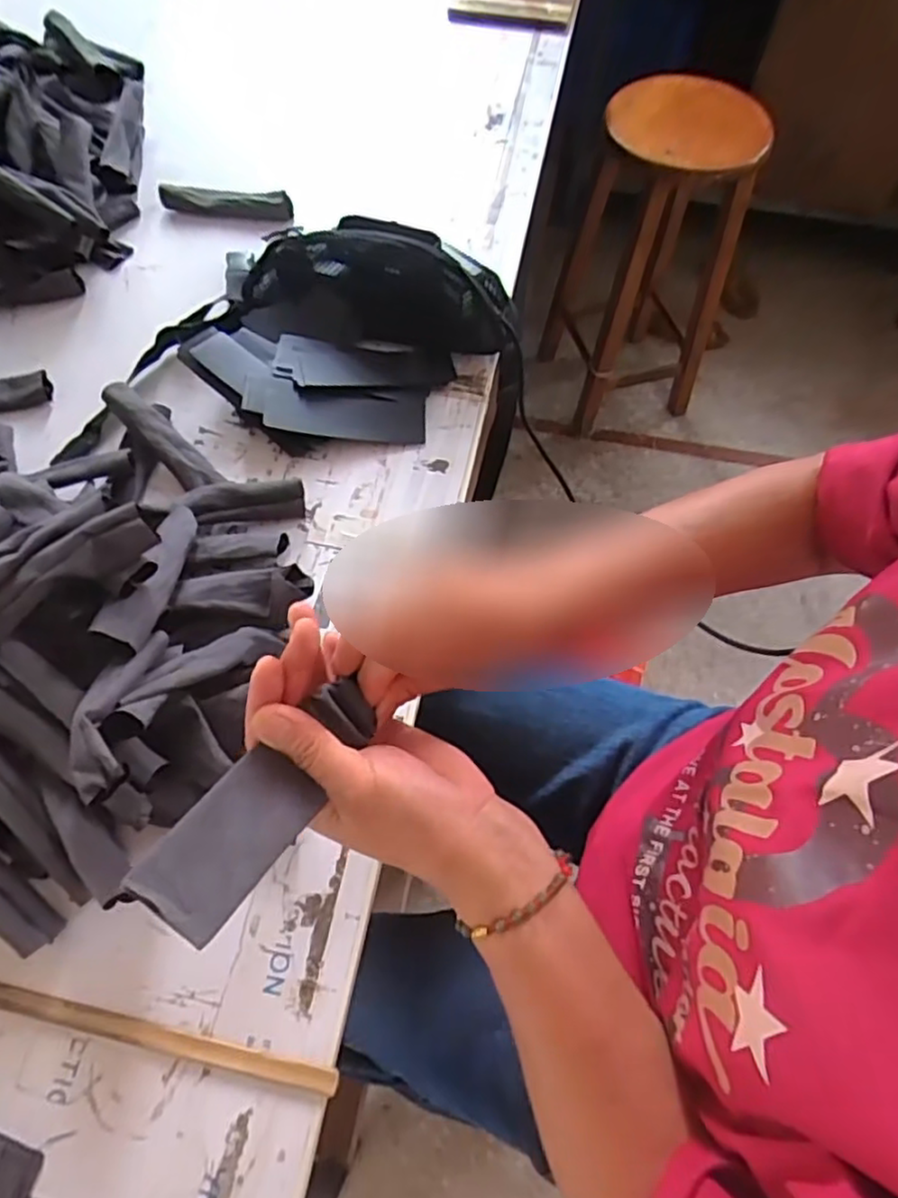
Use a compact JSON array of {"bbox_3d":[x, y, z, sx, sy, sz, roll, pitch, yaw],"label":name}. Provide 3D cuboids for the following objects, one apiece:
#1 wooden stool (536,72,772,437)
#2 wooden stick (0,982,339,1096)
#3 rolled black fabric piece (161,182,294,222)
[{"bbox_3d":[0.401,-0.679,1.395,0.323,0.649,0.300,-14,64,-7],"label":"wooden stool"},{"bbox_3d":[-0.200,0.272,0.423,0.264,0.005,0.016,11,64,5],"label":"wooden stick"},{"bbox_3d":[-0.255,-0.456,0.768,0.151,0.024,0.027,4,64,2],"label":"rolled black fabric piece"}]

